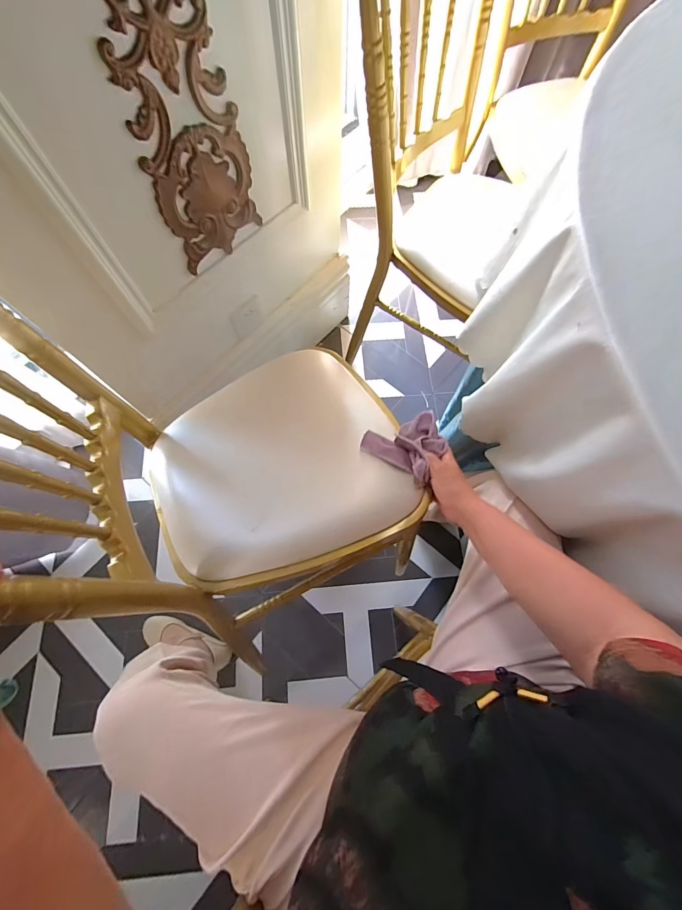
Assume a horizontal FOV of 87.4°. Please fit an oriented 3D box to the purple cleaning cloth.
[{"bbox_3d":[0.105,-0.027,0.543,0.107,0.036,0.113,35,74,10],"label":"purple cleaning cloth"}]

